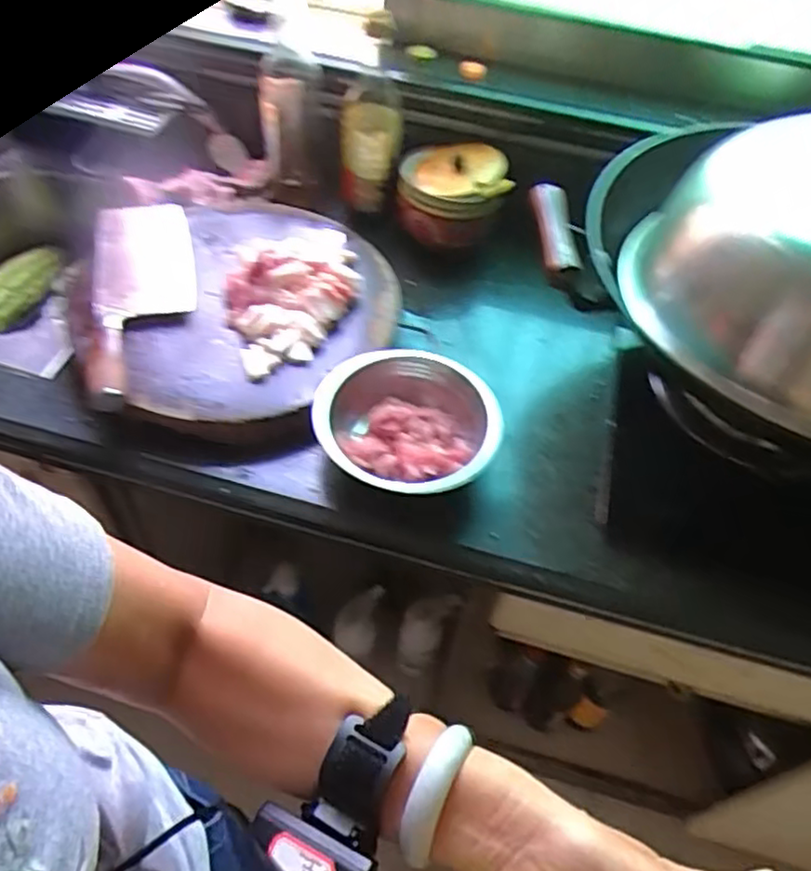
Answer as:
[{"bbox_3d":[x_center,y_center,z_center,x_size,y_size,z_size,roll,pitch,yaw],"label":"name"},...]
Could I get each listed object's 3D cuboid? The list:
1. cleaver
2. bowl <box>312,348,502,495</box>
[{"bbox_3d":[-0.281,-0.150,0.716,0.106,0.040,0.312,-7,54,-9],"label":"cleaver"},{"bbox_3d":[0.001,-0.010,0.652,0.161,0.063,0.165,2,53,-3],"label":"bowl"}]

